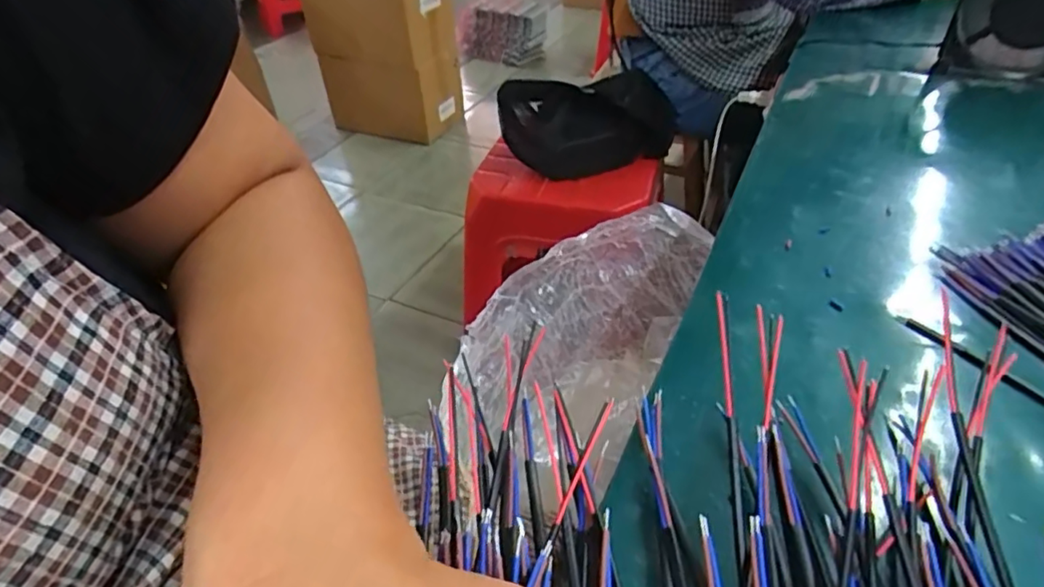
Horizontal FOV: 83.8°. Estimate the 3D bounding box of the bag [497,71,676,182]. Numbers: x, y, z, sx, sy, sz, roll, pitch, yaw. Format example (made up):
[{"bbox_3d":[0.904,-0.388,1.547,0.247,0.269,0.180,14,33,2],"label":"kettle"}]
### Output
[{"bbox_3d":[0.102,-0.256,0.887,0.263,0.135,0.072,-3,40,-2],"label":"bag"}]

